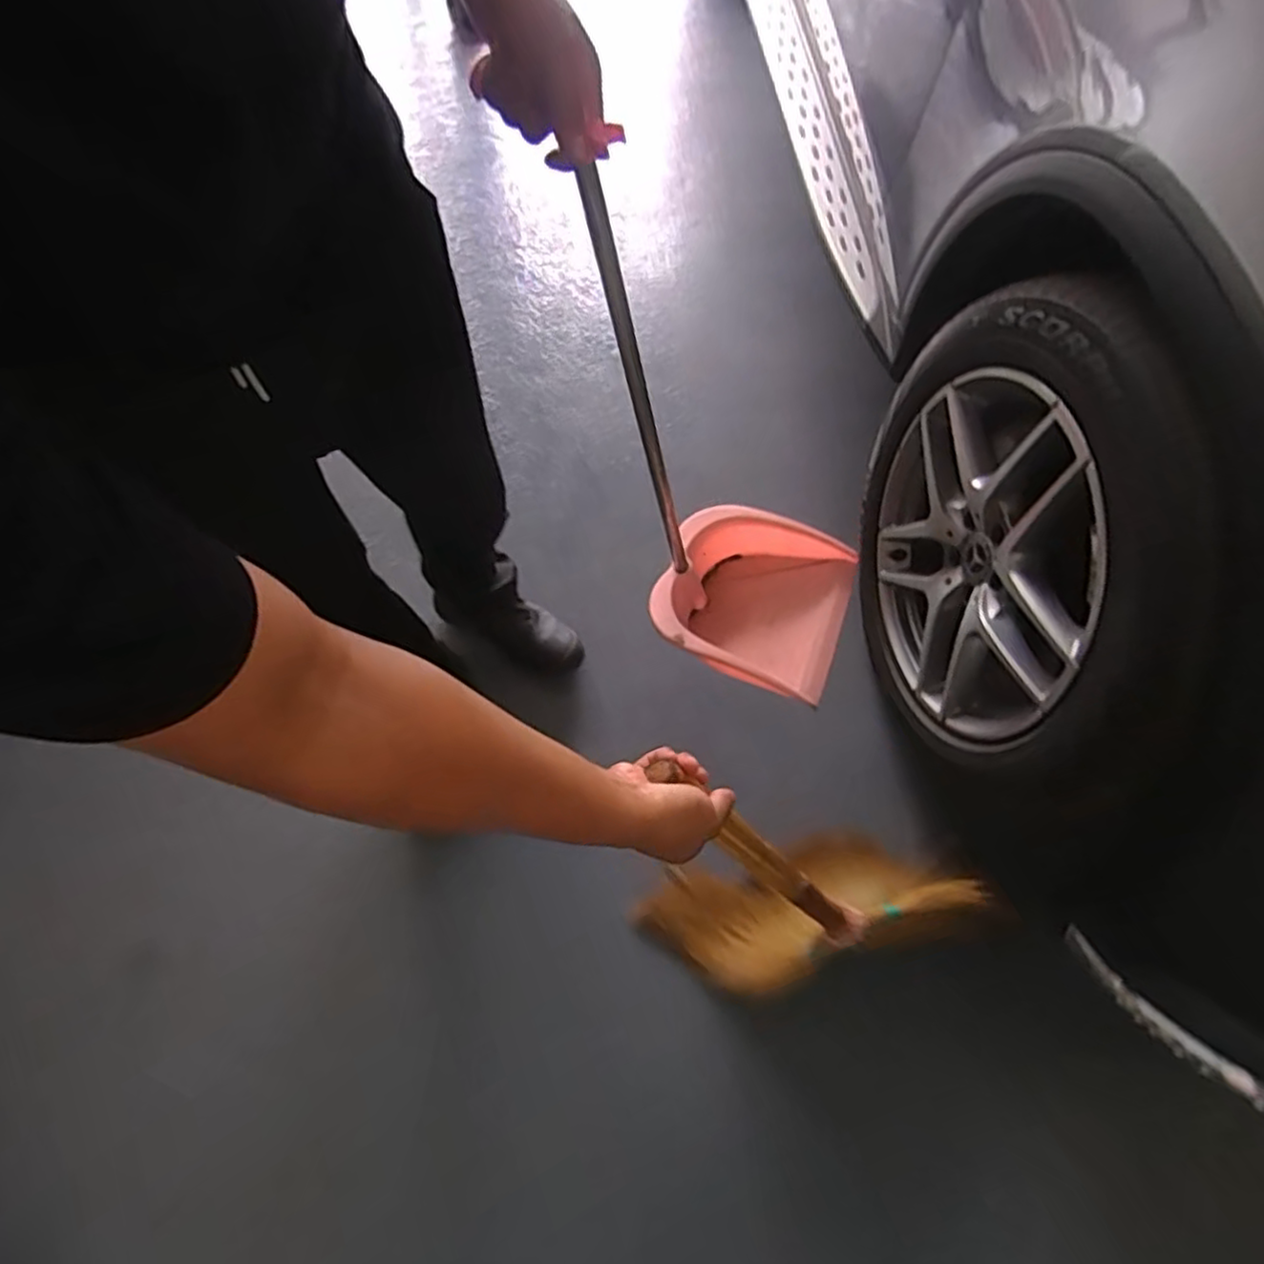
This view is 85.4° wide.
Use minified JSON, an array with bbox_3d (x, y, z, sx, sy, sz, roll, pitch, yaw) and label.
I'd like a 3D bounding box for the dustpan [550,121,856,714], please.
[{"bbox_3d":[0.059,-0.158,0.753,0.231,0.647,0.246,-4,60,28],"label":"dustpan"}]

